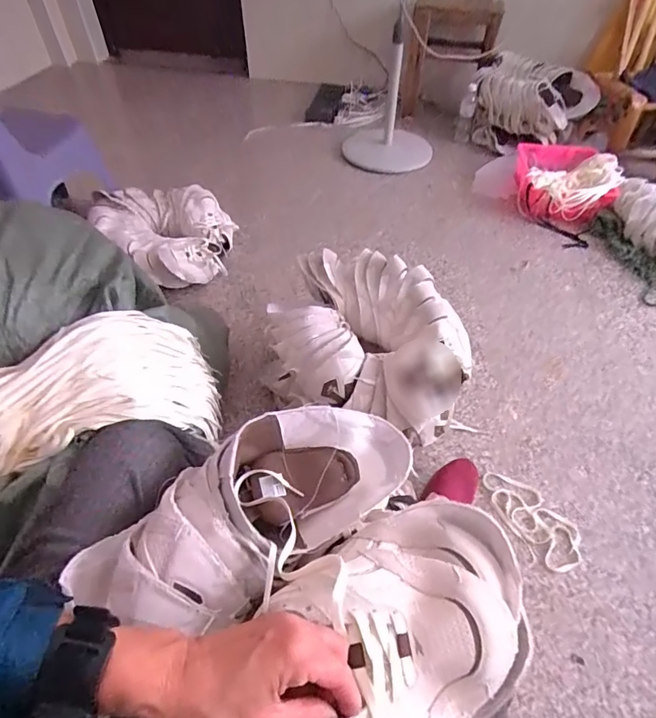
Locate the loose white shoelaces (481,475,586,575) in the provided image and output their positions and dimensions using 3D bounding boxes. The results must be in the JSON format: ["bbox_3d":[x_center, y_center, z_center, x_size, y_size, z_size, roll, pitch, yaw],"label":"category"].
[{"bbox_3d":[0.414,0.316,0.899,0.125,0.004,0.212,-15,52,-13],"label":"loose white shoelaces"}]

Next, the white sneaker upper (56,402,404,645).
[{"bbox_3d":[-0.069,0.150,0.459,0.332,0.077,0.161,-35,58,-26],"label":"white sneaker upper"}]

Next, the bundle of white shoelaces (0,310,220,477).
[{"bbox_3d":[-0.416,0.073,0.723,0.503,0.148,0.224,-22,53,-34],"label":"bundle of white shoelaces"}]

